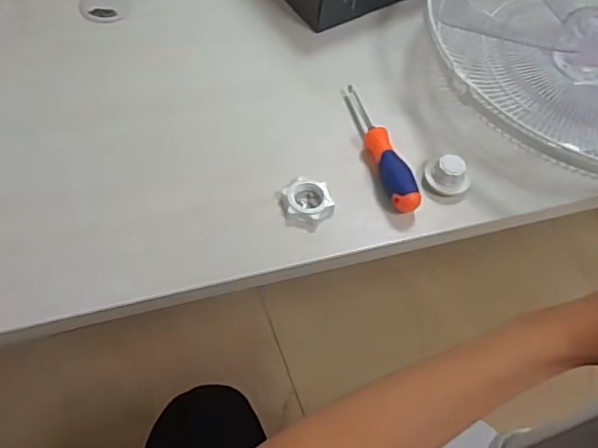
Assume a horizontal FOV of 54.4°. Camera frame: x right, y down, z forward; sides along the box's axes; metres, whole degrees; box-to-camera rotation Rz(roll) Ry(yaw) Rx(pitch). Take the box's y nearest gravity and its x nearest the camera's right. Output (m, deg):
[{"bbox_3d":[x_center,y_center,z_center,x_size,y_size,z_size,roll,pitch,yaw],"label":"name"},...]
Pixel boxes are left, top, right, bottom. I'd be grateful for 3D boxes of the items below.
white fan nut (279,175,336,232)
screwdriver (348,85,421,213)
[{"bbox_3d":[0.008,-0.021,0.611,0.056,0.016,0.051,2,57,-3],"label":"white fan nut"},{"bbox_3d":[0.093,-0.088,0.652,0.032,0.030,0.183,-10,59,-11],"label":"screwdriver"}]

